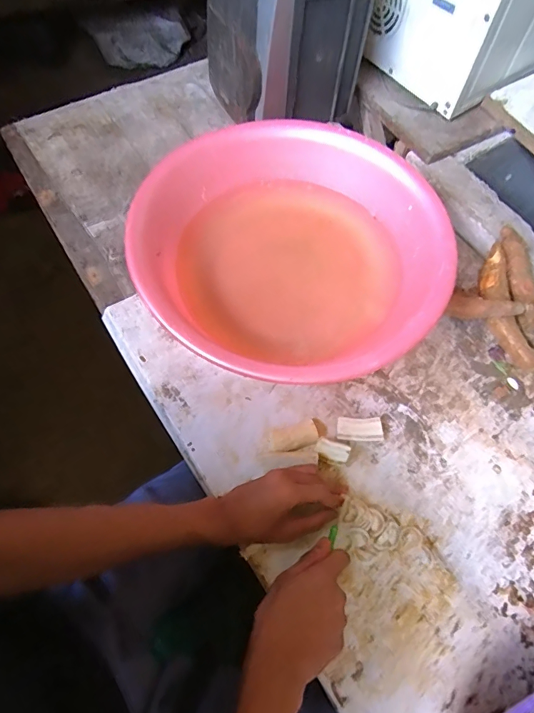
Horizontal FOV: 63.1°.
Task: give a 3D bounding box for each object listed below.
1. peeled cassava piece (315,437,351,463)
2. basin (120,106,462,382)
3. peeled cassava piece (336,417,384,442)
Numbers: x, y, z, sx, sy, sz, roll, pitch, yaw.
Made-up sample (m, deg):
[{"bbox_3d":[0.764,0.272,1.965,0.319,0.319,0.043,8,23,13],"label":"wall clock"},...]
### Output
[{"bbox_3d":[0.081,0.114,0.534,0.040,0.011,0.020,20,63,9],"label":"peeled cassava piece"},{"bbox_3d":[0.035,-0.147,0.618,0.384,0.122,0.412,1,62,-1],"label":"basin"},{"bbox_3d":[0.119,0.095,0.558,0.060,0.019,0.028,0,62,-2],"label":"peeled cassava piece"}]

